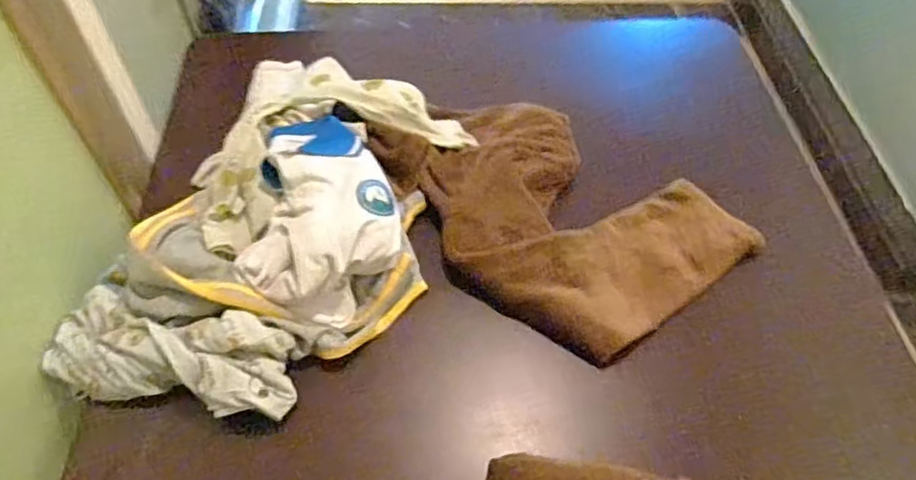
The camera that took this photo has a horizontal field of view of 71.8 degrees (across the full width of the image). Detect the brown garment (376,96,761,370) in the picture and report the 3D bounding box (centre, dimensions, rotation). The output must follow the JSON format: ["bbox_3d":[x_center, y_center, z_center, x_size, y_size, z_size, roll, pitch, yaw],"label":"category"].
[{"bbox_3d":[0.135,-0.058,0.857,0.335,0.104,0.416,-29,60,-22],"label":"brown garment"}]

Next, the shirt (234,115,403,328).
[{"bbox_3d":[-0.166,-0.035,0.781,0.188,0.092,0.266,-1,54,-3],"label":"shirt"}]

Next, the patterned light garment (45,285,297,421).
[{"bbox_3d":[-0.320,0.120,0.703,0.292,0.068,0.120,11,54,6],"label":"patterned light garment"}]

